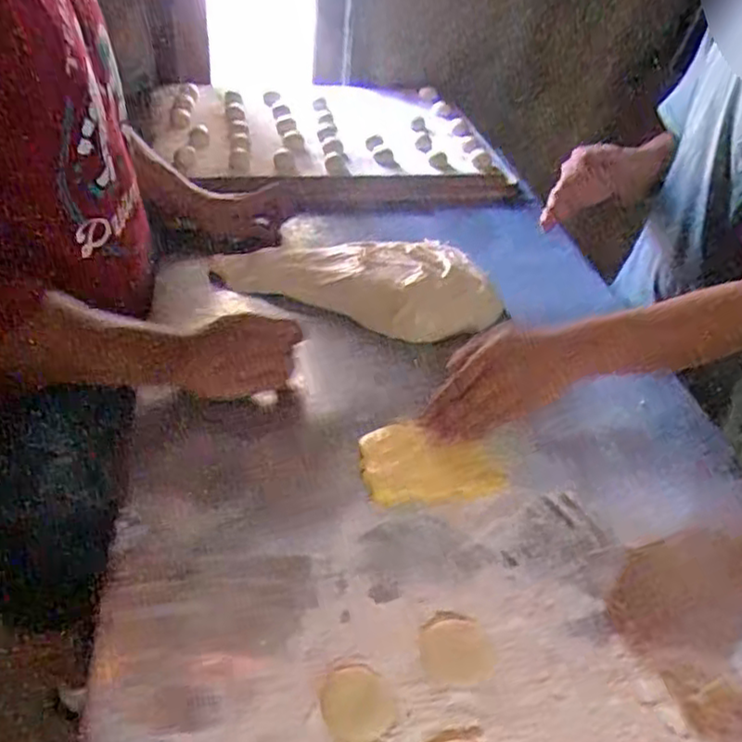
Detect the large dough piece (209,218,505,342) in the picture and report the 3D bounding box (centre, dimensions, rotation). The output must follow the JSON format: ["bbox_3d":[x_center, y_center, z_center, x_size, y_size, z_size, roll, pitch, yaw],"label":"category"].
[{"bbox_3d":[-0.022,-0.124,0.932,0.385,0.066,0.149,10,37,5],"label":"large dough piece"}]

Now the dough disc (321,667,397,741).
[{"bbox_3d":[-0.009,0.242,0.508,0.051,0.005,0.056,4,37,-3],"label":"dough disc"}]

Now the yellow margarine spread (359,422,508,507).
[{"bbox_3d":[0.060,0.091,0.704,0.137,0.007,0.101,-2,44,-8],"label":"yellow margarine spread"}]

